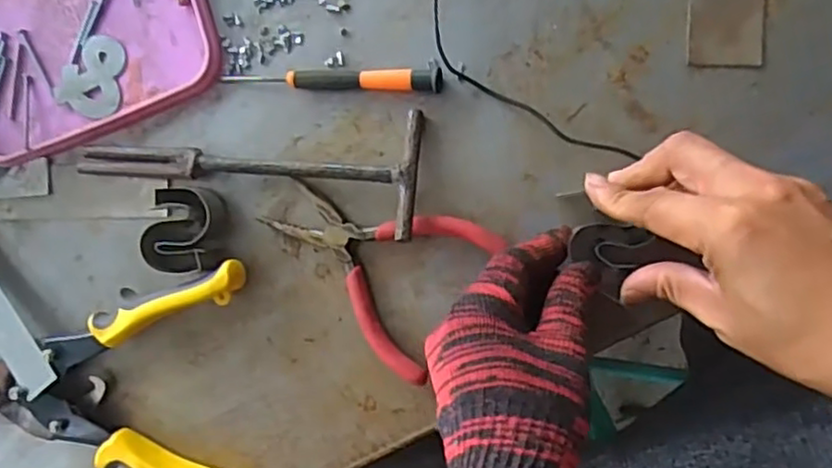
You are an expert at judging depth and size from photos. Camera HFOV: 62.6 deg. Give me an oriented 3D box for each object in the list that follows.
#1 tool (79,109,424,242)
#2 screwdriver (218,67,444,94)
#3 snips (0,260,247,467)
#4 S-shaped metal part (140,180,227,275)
[{"bbox_3d":[-0.108,-0.041,0.425,0.222,0.024,0.072,4,94,10],"label":"tool"},{"bbox_3d":[-0.054,-0.093,0.419,0.141,0.013,0.014,1,94,10],"label":"screwdriver"},{"bbox_3d":[-0.213,0.097,0.449,0.217,0.028,0.151,0,93,10],"label":"snips"},{"bbox_3d":[-0.145,-0.002,0.430,0.044,0.027,0.053,-5,93,10],"label":"S-shaped metal part"}]

